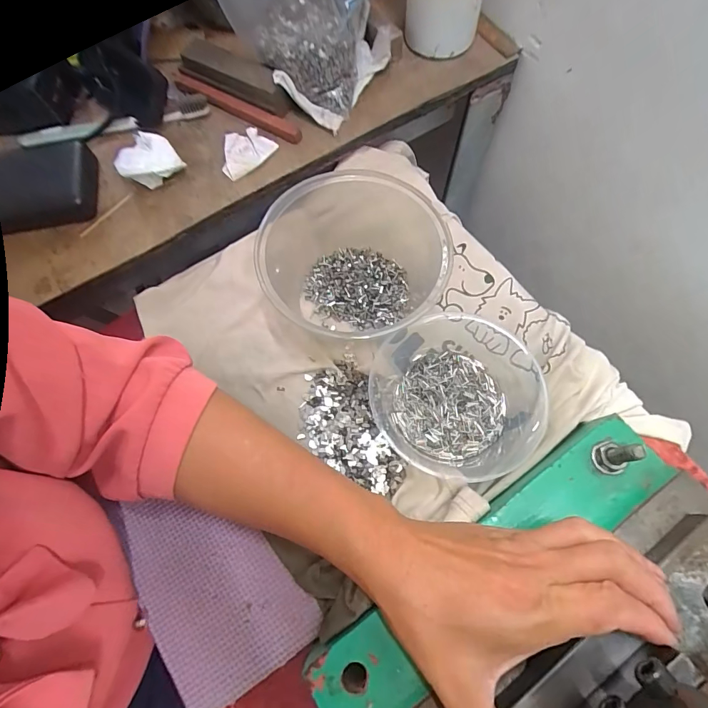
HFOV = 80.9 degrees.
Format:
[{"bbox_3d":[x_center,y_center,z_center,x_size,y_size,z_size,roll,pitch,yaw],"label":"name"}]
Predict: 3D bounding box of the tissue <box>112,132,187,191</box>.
[{"bbox_3d":[-0.183,-0.179,0.376,0.053,0.025,0.051,-10,72,-2],"label":"tissue"}]

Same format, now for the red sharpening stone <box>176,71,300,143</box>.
[{"bbox_3d":[-0.116,-0.237,0.396,0.155,0.015,0.015,32,75,11],"label":"red sharpening stone"}]

